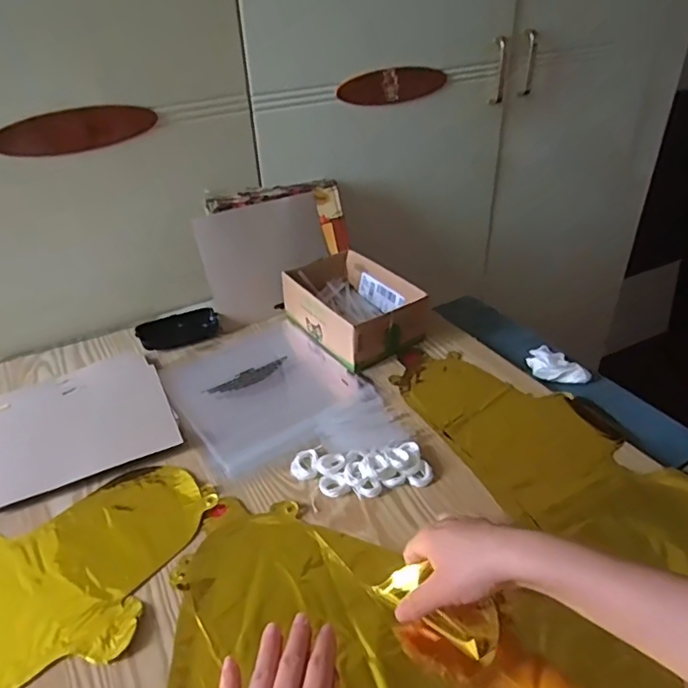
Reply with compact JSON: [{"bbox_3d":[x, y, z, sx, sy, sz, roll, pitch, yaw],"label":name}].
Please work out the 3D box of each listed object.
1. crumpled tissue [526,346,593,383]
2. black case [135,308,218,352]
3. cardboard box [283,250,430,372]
[{"bbox_3d":[0.263,0.026,0.708,0.055,0.020,0.083,-17,38,-19],"label":"crumpled tissue"},{"bbox_3d":[-0.233,-0.023,0.779,0.105,0.025,0.061,-24,40,-27],"label":"black case"},{"bbox_3d":[0.008,-0.055,0.768,0.139,0.066,0.199,-27,42,-30],"label":"cardboard box"}]

